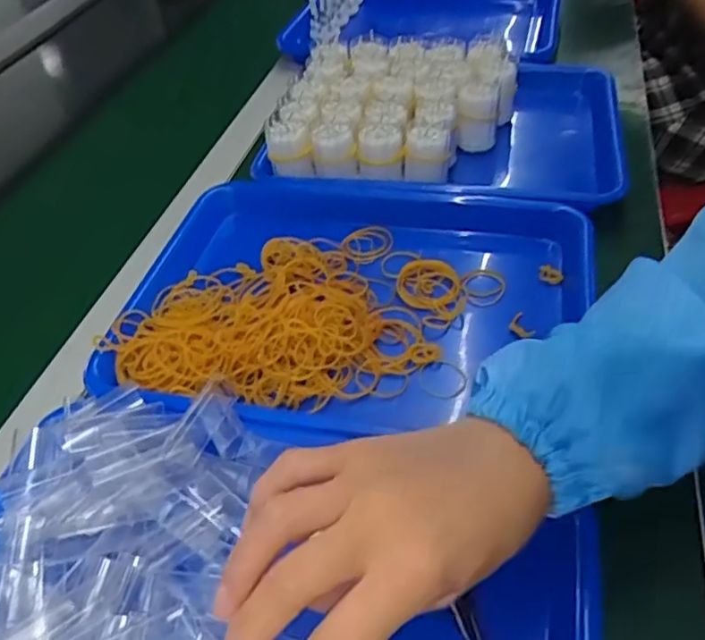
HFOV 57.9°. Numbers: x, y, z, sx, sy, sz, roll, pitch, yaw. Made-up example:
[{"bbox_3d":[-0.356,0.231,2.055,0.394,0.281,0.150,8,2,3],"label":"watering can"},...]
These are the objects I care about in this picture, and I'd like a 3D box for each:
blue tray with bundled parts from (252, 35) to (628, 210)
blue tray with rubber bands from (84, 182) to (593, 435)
[{"bbox_3d":[0.098,-0.212,0.649,0.323,0.069,0.277,6,46,12],"label":"blue tray with bundled parts"},{"bbox_3d":[-0.009,-0.009,0.494,0.370,0.058,0.257,5,46,11],"label":"blue tray with rubber bands"}]

